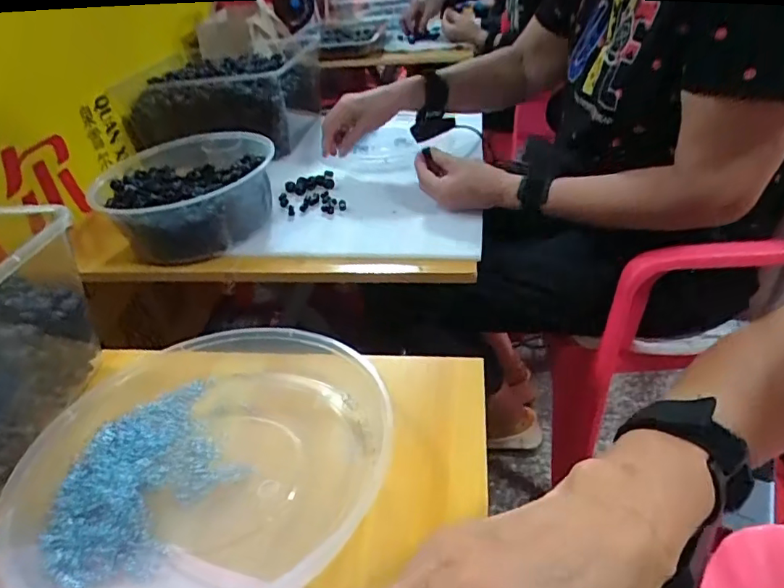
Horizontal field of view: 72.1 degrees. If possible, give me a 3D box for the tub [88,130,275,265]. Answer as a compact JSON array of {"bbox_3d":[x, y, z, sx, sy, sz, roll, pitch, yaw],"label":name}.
[{"bbox_3d":[-0.270,-0.137,0.739,0.218,0.089,0.210,-10,36,-6],"label":"tub"}]

